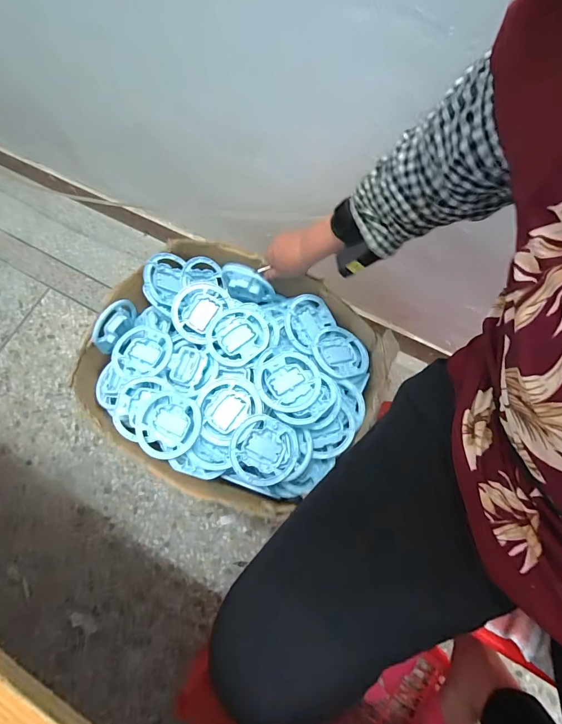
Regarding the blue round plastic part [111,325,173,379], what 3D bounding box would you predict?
[{"bbox_3d":[-0.239,-0.018,0.607,0.098,0.018,0.093,0,73,1],"label":"blue round plastic part"}]

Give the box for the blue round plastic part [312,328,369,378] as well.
[{"bbox_3d":[0.103,-0.014,0.617,0.099,0.013,0.094,8,59,-14],"label":"blue round plastic part"}]

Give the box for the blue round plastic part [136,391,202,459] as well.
[{"bbox_3d":[-0.177,0.098,0.555,0.103,0.019,0.101,0,73,1],"label":"blue round plastic part"}]

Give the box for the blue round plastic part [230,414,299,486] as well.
[{"bbox_3d":[-0.026,0.135,0.543,0.097,0.026,0.100,0,73,1],"label":"blue round plastic part"}]

